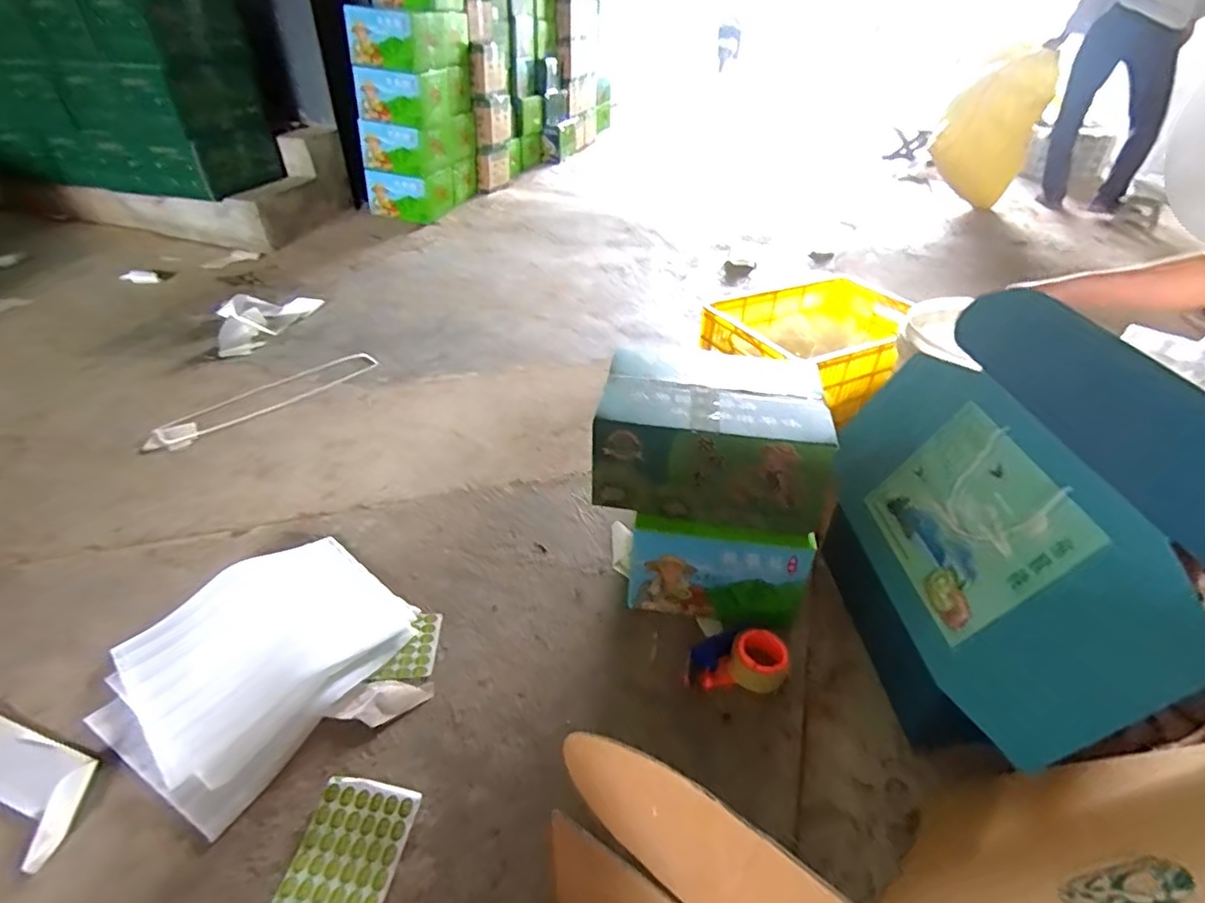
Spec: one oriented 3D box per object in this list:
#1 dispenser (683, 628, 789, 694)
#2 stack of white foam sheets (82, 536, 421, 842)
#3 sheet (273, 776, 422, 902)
[{"bbox_3d":[0.204,0.311,0.918,0.151,0.074,0.080,4,38,3],"label":"dispenser"},{"bbox_3d":[-0.515,0.306,0.930,0.341,0.059,0.399,25,48,21],"label":"stack of white foam sheets"},{"bbox_3d":[-0.305,0.487,0.711,0.114,0.016,0.184,9,45,6],"label":"sheet"}]

